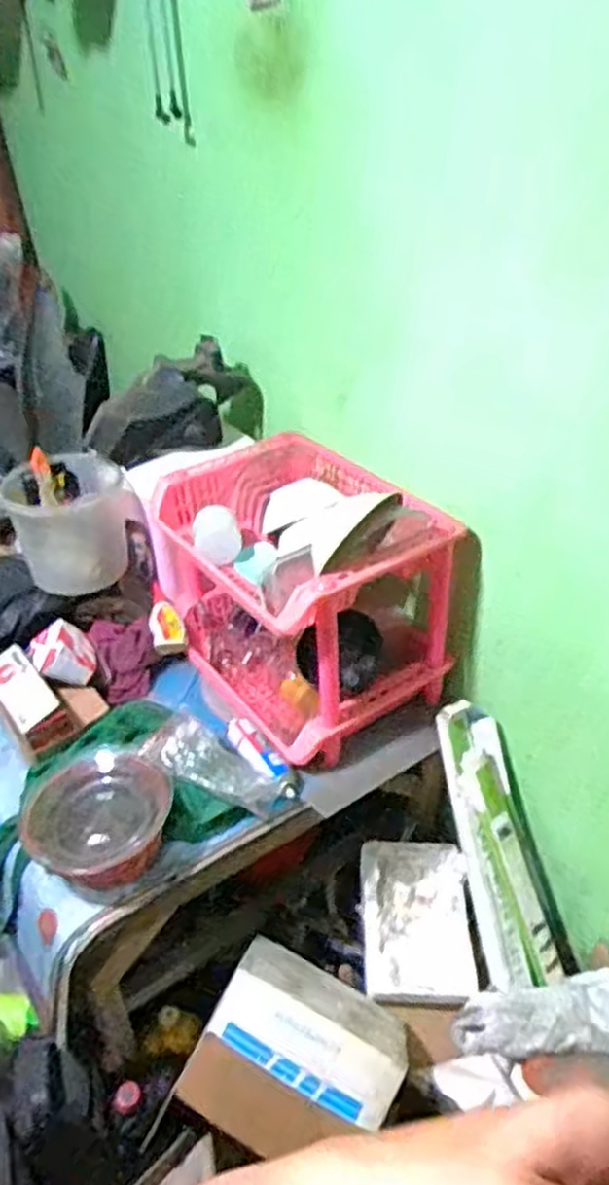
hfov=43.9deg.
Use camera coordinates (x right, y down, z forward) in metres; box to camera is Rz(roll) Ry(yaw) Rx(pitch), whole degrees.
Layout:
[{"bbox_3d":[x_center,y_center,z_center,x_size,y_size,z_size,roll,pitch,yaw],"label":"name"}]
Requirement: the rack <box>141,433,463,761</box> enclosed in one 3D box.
[{"bbox_3d":[-0.012,-0.026,1.288,0.326,0.388,0.482,-21,39,-25],"label":"rack"}]

